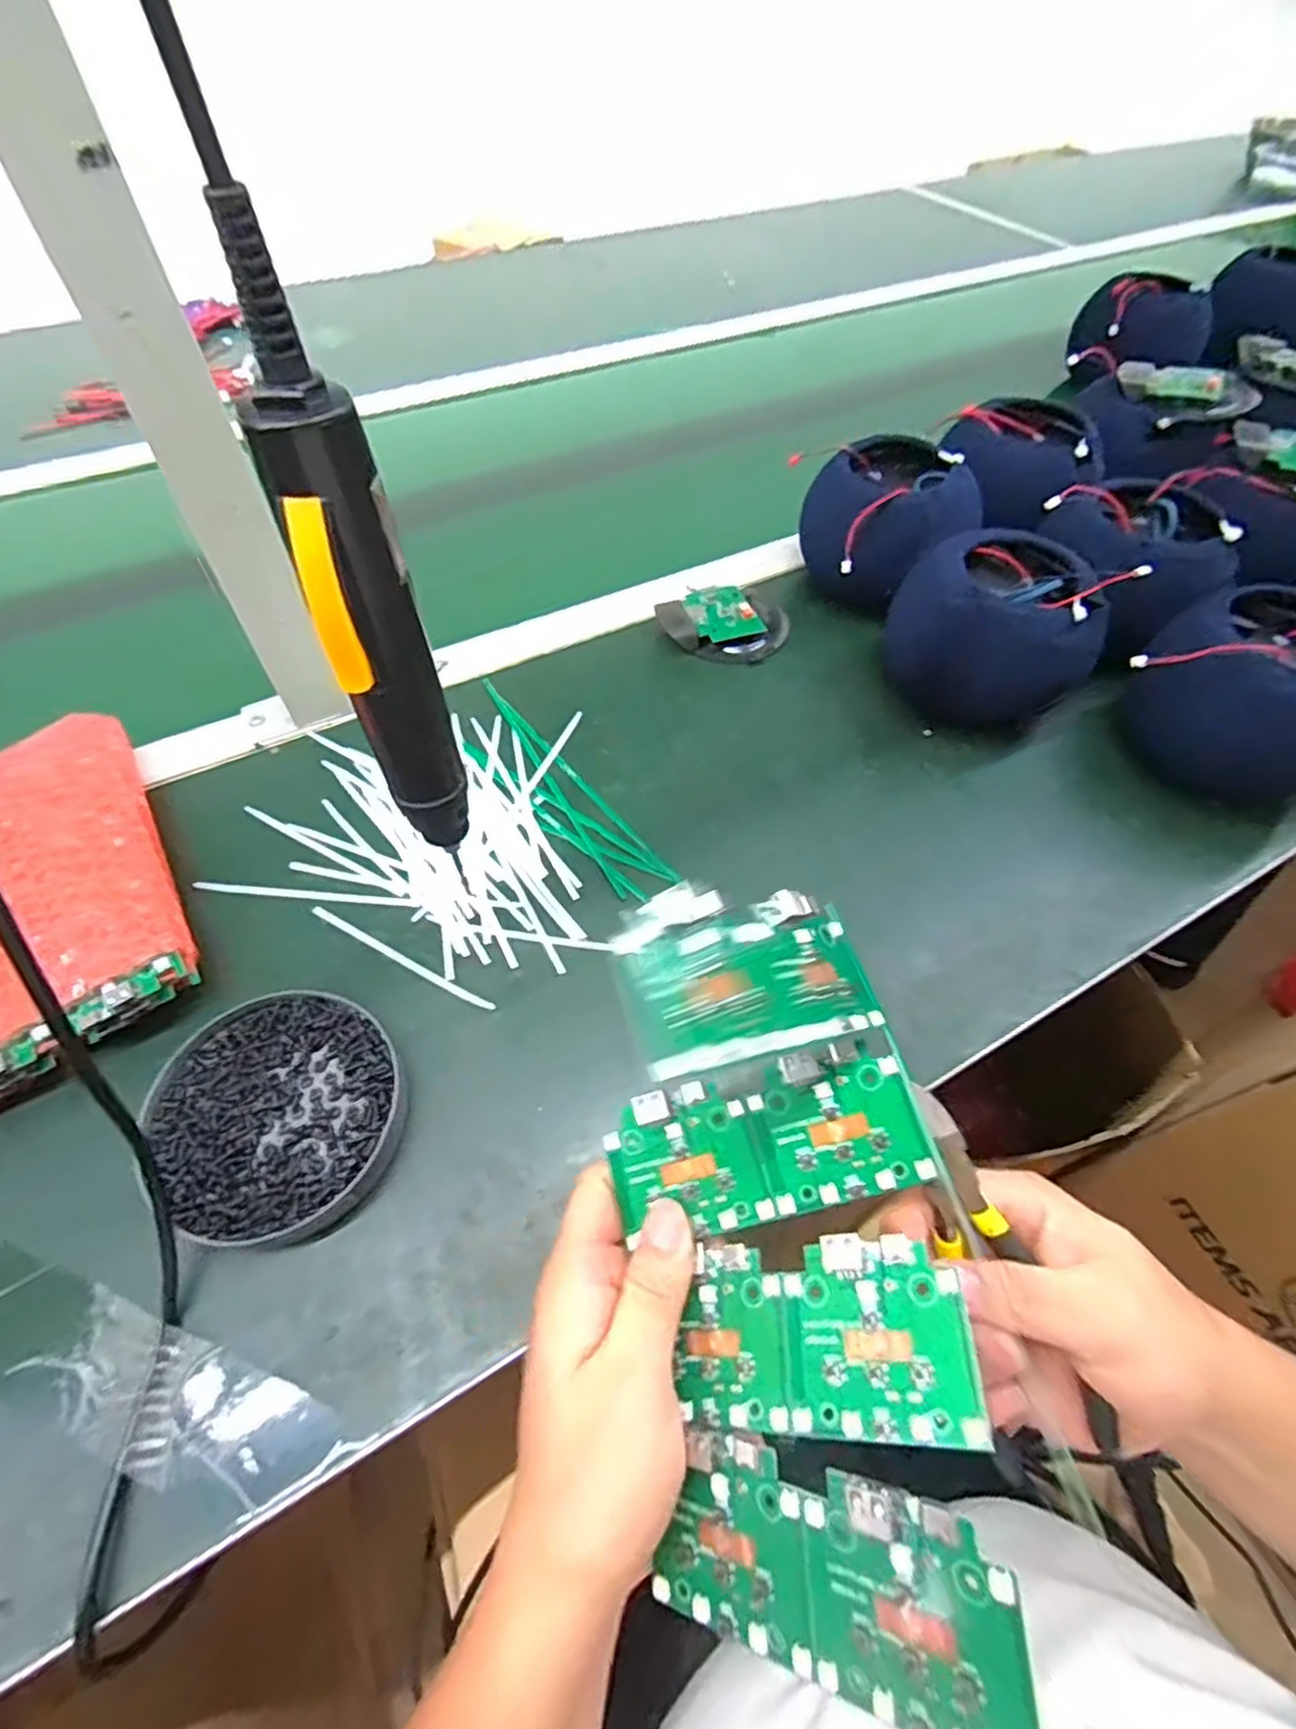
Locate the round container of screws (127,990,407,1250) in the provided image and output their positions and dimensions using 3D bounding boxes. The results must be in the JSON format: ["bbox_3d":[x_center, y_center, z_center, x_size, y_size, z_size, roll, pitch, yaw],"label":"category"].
[{"bbox_3d":[-0.172,0.117,0.339,0.110,0.020,0.110,1,56,-1],"label":"round container of screws"}]

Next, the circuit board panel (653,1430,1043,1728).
[{"bbox_3d":[0.047,0.203,0.205,0.112,0.007,0.055,-18,67,37],"label":"circuit board panel"}]

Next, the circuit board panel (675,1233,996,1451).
[{"bbox_3d":[0.053,0.153,0.236,0.097,0.007,0.053,-19,49,28],"label":"circuit board panel"}]

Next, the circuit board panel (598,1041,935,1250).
[{"bbox_3d":[0.041,0.104,0.270,0.113,0.008,0.052,-19,72,9],"label":"circuit board panel"}]

